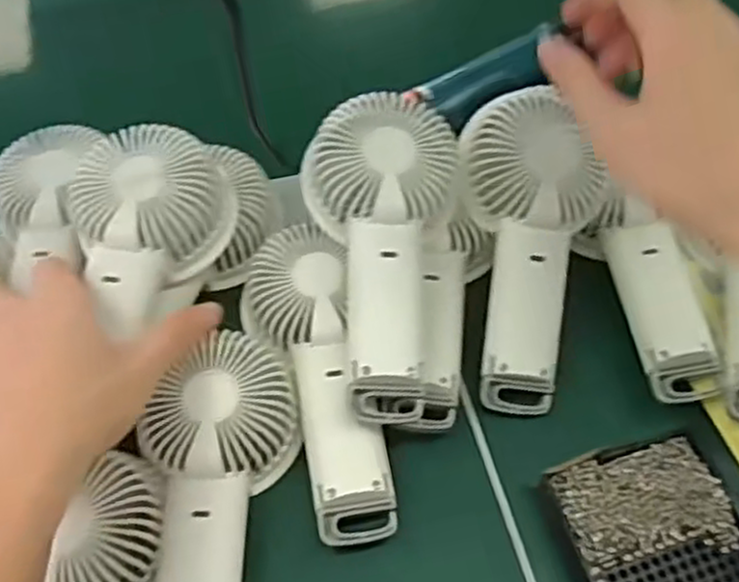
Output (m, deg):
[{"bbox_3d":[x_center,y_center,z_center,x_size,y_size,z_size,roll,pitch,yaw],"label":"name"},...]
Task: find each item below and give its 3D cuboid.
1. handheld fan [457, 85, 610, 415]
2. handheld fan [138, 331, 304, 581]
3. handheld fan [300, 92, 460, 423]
[{"bbox_3d":[0.093,-0.022,0.438,0.074,0.036,0.177,0,88,-1],"label":"handheld fan"},{"bbox_3d":[-0.072,0.109,0.386,0.087,0.043,0.179,-1,61,-2],"label":"handheld fan"},{"bbox_3d":[0.009,-0.019,0.422,0.083,0.038,0.174,-2,77,-2],"label":"handheld fan"}]

